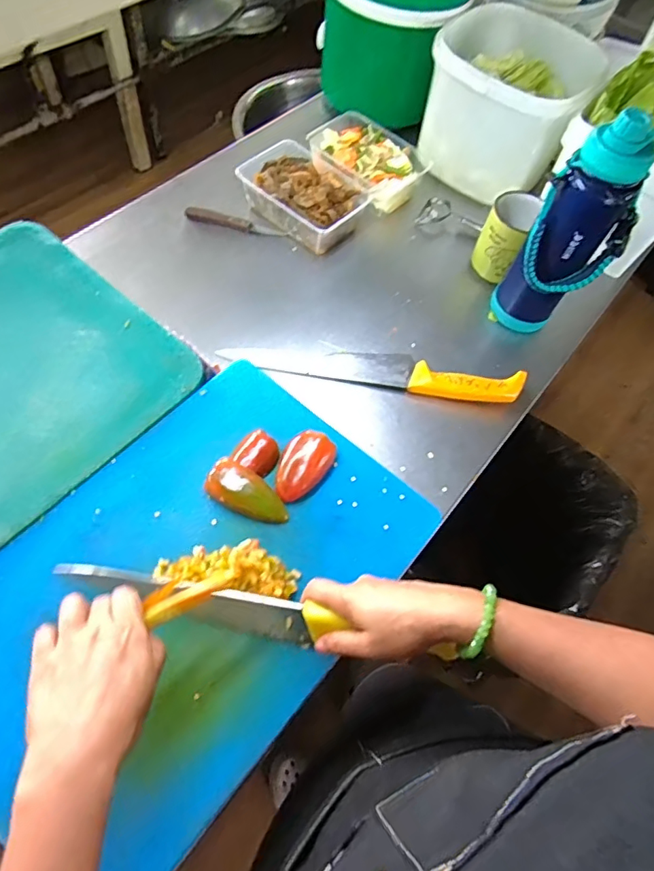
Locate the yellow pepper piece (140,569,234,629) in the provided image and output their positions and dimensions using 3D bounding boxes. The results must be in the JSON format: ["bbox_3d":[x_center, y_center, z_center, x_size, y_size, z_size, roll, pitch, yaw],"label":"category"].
[{"bbox_3d":[-0.108,0.124,0.415,0.067,0.019,0.021,-20,60,-23],"label":"yellow pepper piece"}]

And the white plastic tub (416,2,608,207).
[{"bbox_3d":[0.272,-0.499,0.791,0.209,0.182,0.224,29,62,9],"label":"white plastic tub"}]

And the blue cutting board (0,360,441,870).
[{"bbox_3d":[-0.130,0.135,0.494,0.302,0.028,0.446,38,64,13],"label":"blue cutting board"}]

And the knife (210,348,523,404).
[{"bbox_3d":[0.059,-0.084,0.648,0.361,0.017,0.051,10,61,-1],"label":"knife"}]

